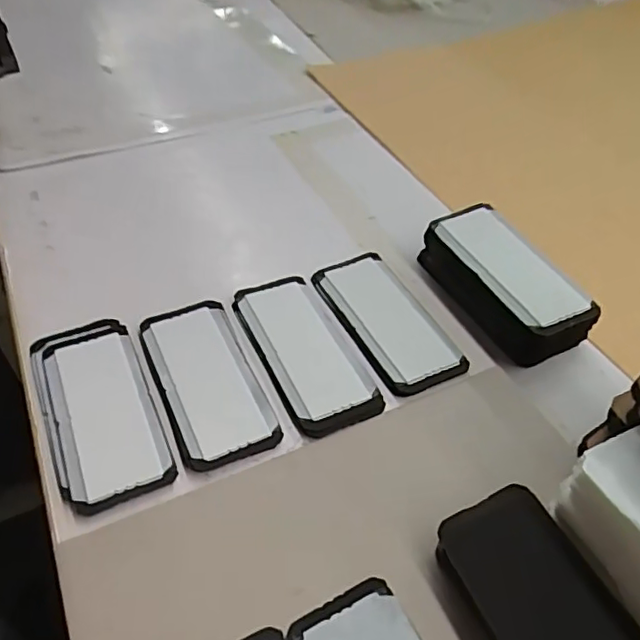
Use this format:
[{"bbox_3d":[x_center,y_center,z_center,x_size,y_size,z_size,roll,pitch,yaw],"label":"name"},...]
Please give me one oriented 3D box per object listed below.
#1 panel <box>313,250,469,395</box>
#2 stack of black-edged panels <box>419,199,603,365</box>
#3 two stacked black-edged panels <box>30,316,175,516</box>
[{"bbox_3d":[0.060,-0.003,0.528,0.073,0.011,0.158,-21,50,-18],"label":"panel"},{"bbox_3d":[0.166,-0.040,0.532,0.081,0.054,0.163,-17,49,-14],"label":"stack of black-edged panels"},{"bbox_3d":[-0.173,0.067,0.456,0.077,0.013,0.169,-20,50,-17],"label":"two stacked black-edged panels"}]

